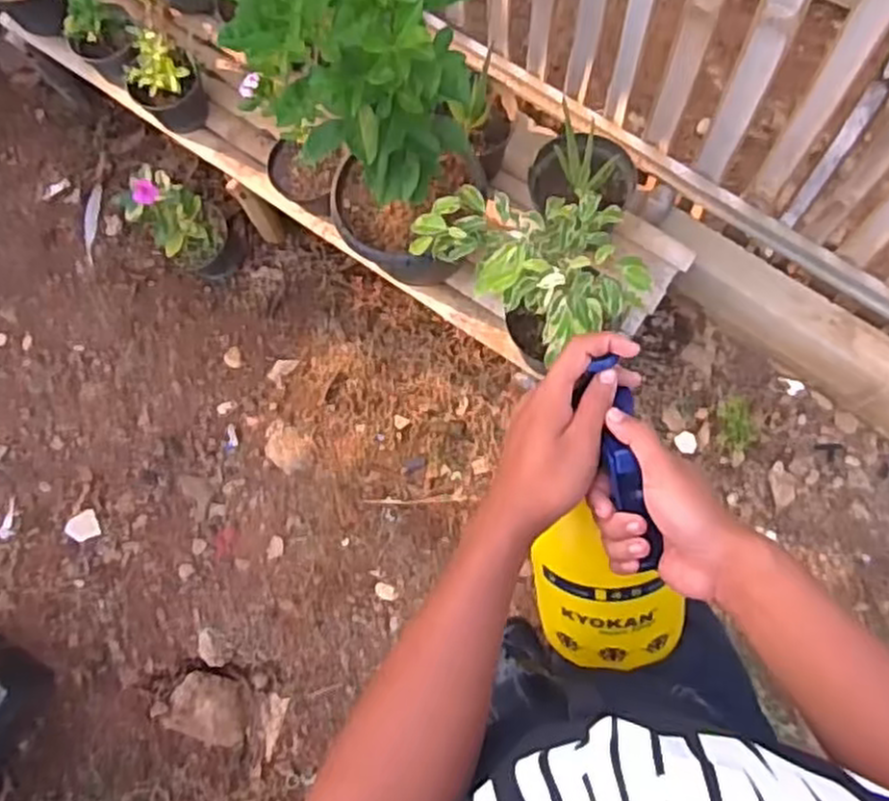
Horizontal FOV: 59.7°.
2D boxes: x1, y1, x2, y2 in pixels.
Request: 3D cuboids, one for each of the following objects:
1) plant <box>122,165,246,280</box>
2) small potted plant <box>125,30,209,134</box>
[{"bbox_3d":[-0.514,-0.353,1.529,0.126,0.353,0.145,42,83,14],"label":"plant"},{"bbox_3d":[-0.513,-0.585,1.426,0.131,0.174,0.113,-31,75,-4],"label":"small potted plant"}]

